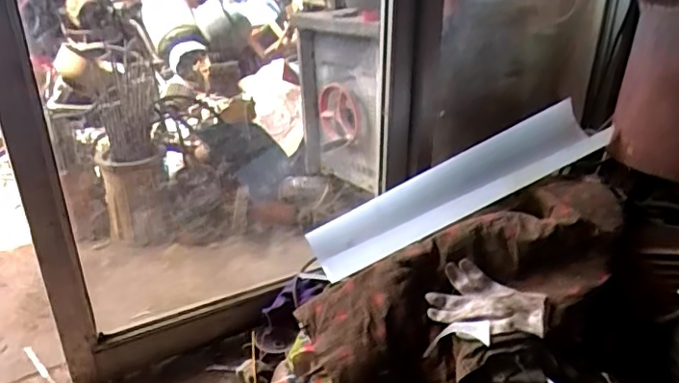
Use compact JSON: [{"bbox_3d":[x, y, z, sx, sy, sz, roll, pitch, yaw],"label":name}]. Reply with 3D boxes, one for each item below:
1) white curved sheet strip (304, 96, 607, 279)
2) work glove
[{"bbox_3d":[0.240,0.000,1.143,0.627,0.084,0.134,-26,32,-6],"label":"white curved sheet strip"},{"bbox_3d":[0.252,0.199,0.964,0.191,0.085,0.100,18,31,31],"label":"work glove"}]

